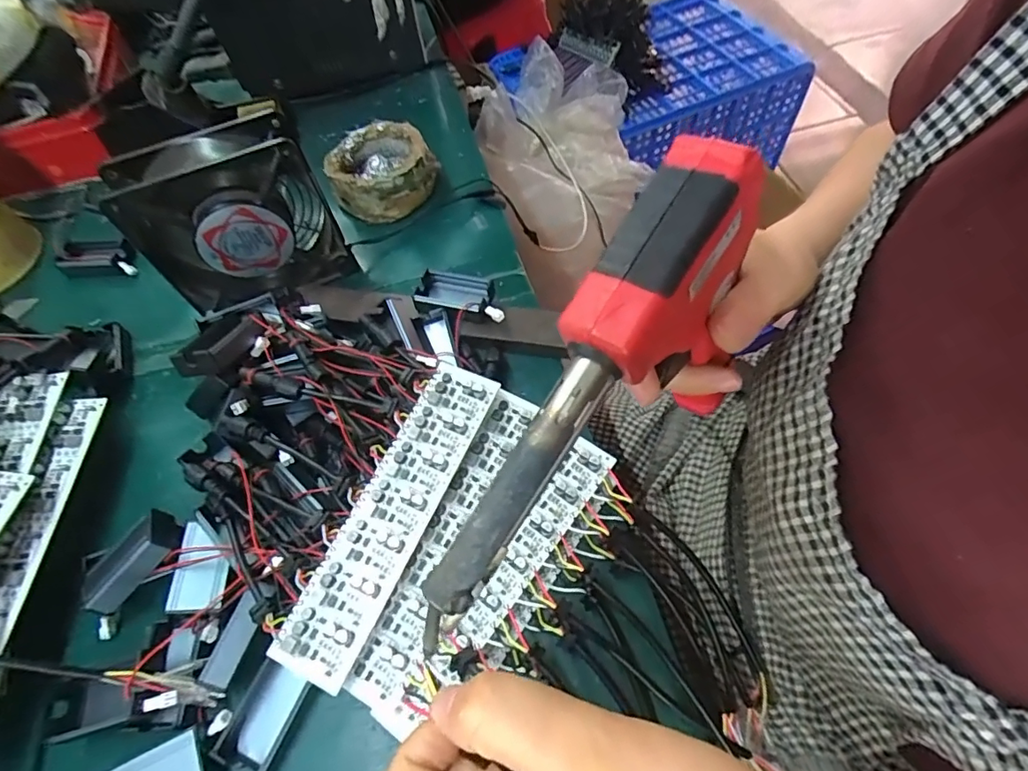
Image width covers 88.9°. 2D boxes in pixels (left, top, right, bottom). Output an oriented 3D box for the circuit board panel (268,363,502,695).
[{"bbox_3d":[-0.064,0.064,0.279,0.040,0.005,0.171,23,66,12],"label":"circuit board panel"}]

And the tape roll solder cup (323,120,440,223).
[{"bbox_3d":[-0.116,-0.187,0.456,0.086,0.042,0.076,-29,61,-12],"label":"tape roll solder cup"}]

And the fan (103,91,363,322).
[{"bbox_3d":[-0.195,-0.116,0.377,0.122,0.122,0.047,-20,59,-7],"label":"fan"}]

